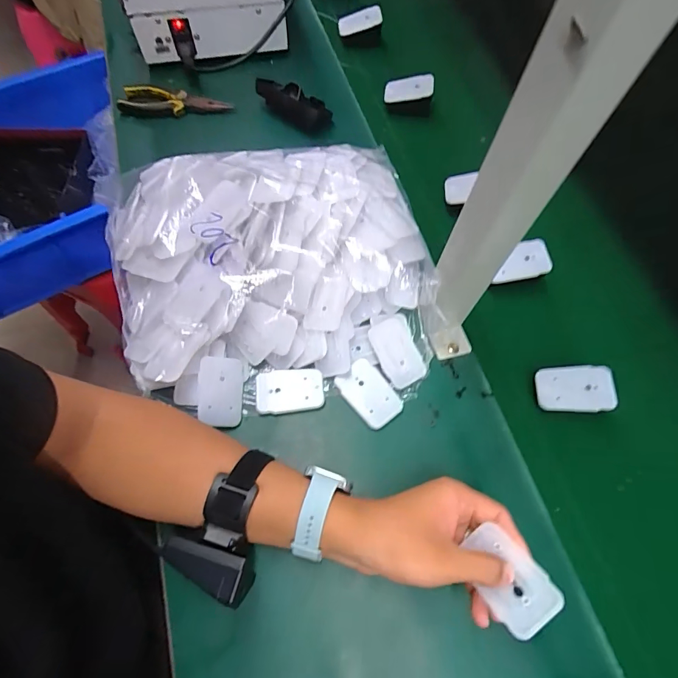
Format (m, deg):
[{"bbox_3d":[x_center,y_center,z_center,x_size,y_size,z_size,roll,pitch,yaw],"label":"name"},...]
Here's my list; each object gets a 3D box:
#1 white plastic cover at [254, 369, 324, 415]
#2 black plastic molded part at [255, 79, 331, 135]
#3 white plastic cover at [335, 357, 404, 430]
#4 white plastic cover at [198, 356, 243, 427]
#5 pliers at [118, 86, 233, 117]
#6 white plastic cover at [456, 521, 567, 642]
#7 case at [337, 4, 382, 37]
[{"bbox_3d":[-0.050,0.053,0.422,0.067,0.007,0.043,-5,68,-4],"label":"white plastic cover"},{"bbox_3d":[-0.066,-0.336,0.583,0.113,0.032,0.038,30,69,10],"label":"black plastic molded part"},{"bbox_3d":[0.031,0.056,0.424,0.045,0.005,0.067,-37,74,-16],"label":"white plastic cover"},{"bbox_3d":[-0.118,0.052,0.414,0.042,0.007,0.067,6,71,-20],"label":"white plastic cover"},{"bbox_3d":[-0.234,-0.338,0.597,0.152,0.020,0.044,5,67,0],"label":"pliers"},{"bbox_3d":[0.122,0.175,0.303,0.046,0.004,0.069,-46,54,1],"label":"white plastic cover"},{"bbox_3d":[0.034,-0.517,0.676,0.075,0.026,0.017,2,64,30],"label":"case"}]

